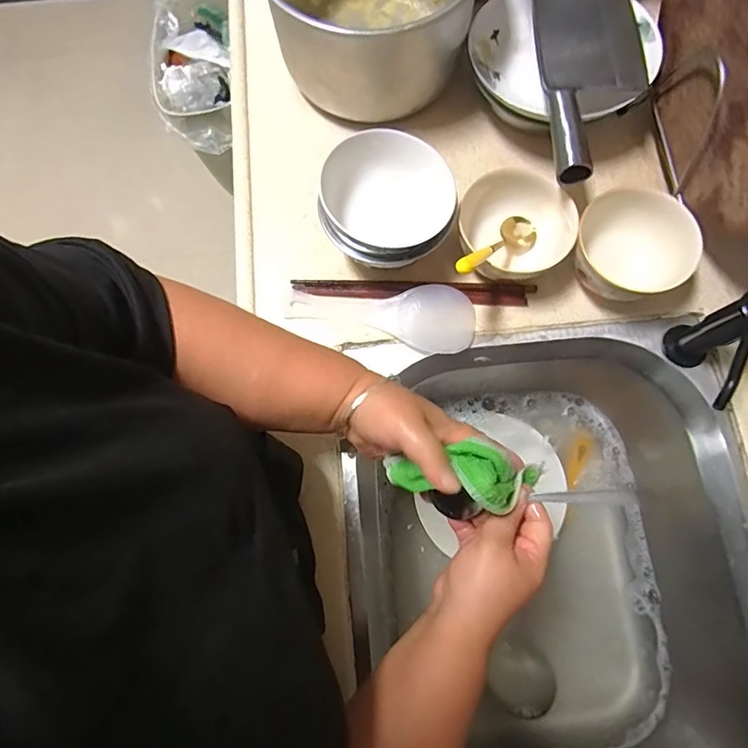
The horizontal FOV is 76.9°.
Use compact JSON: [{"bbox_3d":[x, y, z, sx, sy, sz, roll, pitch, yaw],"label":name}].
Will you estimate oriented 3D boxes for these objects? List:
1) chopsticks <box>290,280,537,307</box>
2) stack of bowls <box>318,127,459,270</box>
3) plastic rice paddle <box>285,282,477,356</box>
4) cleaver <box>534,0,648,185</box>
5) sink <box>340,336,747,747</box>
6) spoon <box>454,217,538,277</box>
[{"bbox_3d":[0.042,-0.089,0.502,0.255,0.013,0.022,2,76,1],"label":"chopsticks"},{"bbox_3d":[0.013,-0.162,0.477,0.125,0.082,0.124,-6,76,-1],"label":"stack of bowls"},{"bbox_3d":[0.010,-0.070,0.499,0.194,0.021,0.069,13,76,3],"label":"plastic rice paddle"},{"bbox_3d":[0.222,-0.331,0.489,0.110,0.051,0.323,7,76,2],"label":"cleaver"},{"bbox_3d":[0.183,0.222,0.519,0.389,0.192,0.486,-11,76,-3],"label":"sink"},{"bbox_3d":[0.119,-0.127,0.455,0.038,0.024,0.168,46,40,10],"label":"spoon"}]

